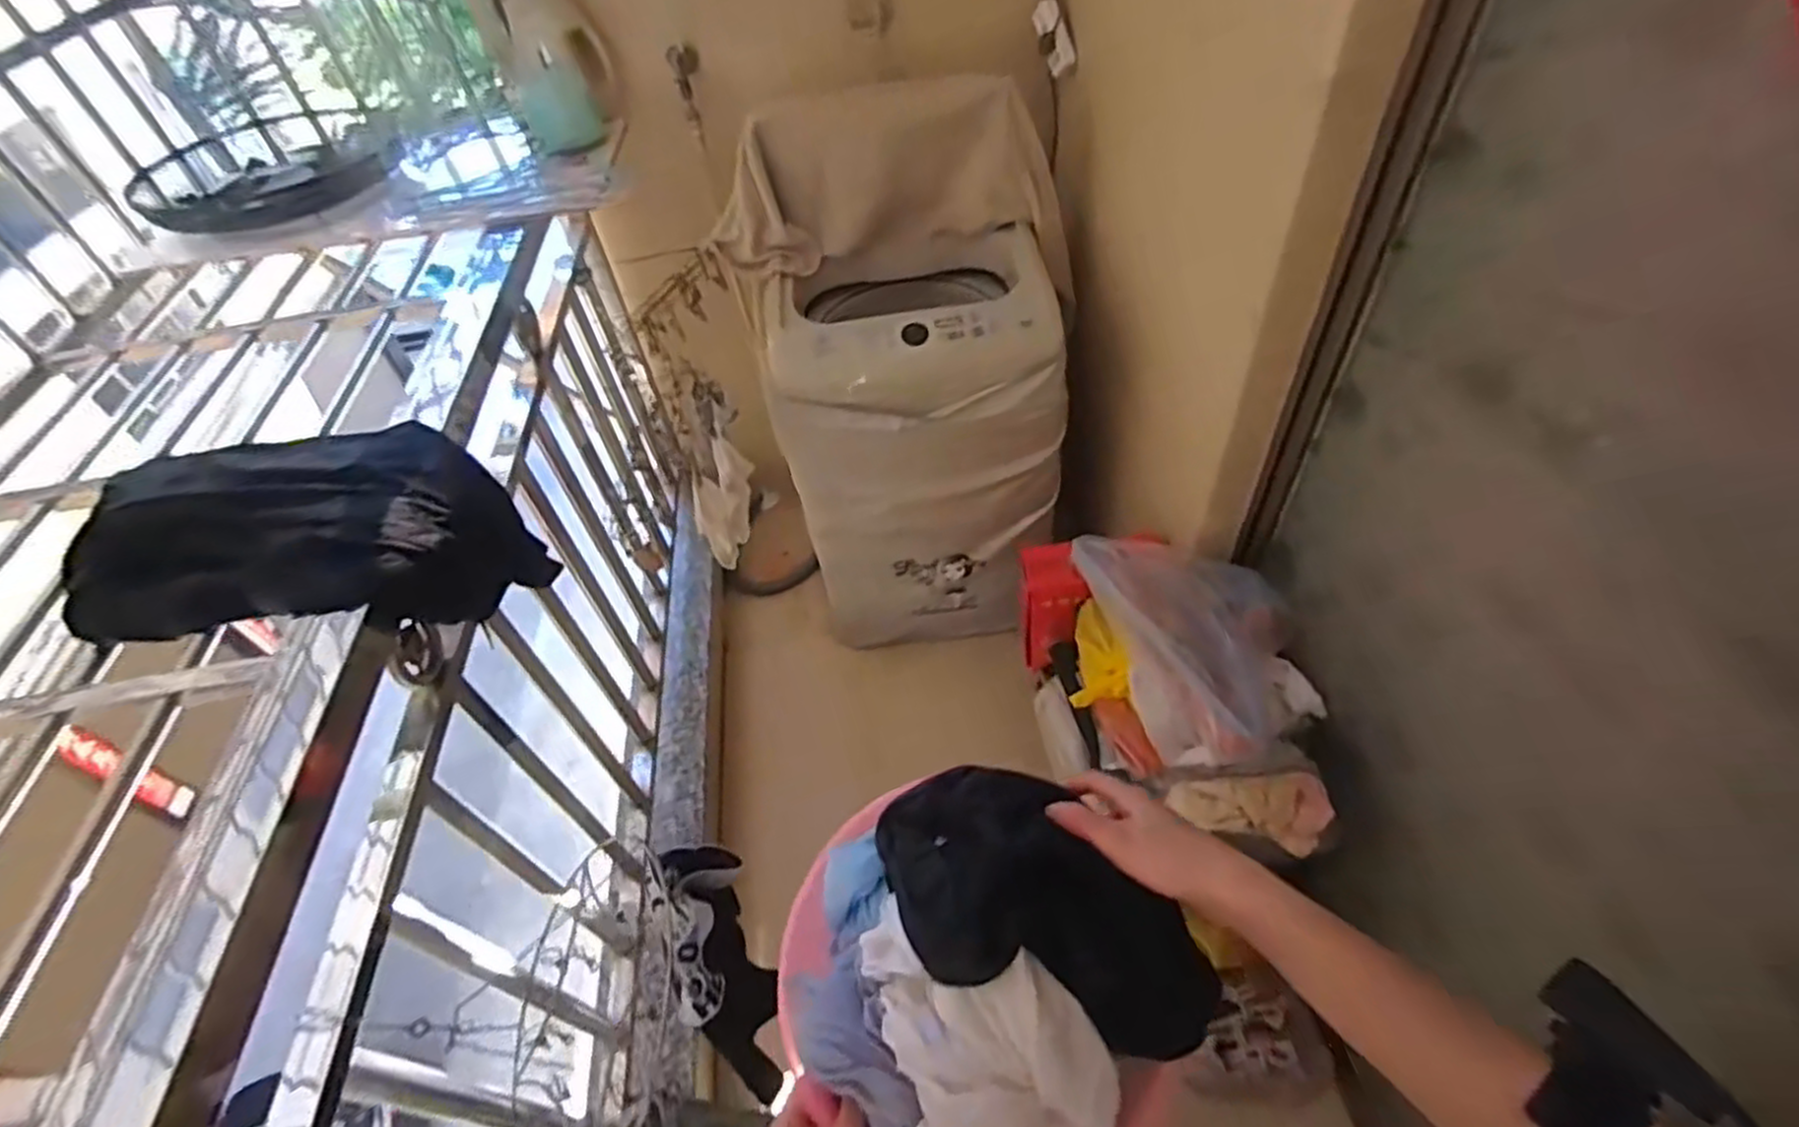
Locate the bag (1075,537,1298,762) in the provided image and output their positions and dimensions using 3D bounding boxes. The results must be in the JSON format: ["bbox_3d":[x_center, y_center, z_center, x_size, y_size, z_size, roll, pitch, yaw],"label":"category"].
[{"bbox_3d":[0.463,0.102,1.228,0.244,0.113,0.417,-9,49,-6],"label":"bag"}]

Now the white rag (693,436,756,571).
[{"bbox_3d":[-0.301,-0.098,1.365,0.049,0.217,0.127,15,51,14],"label":"white rag"}]

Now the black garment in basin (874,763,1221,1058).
[{"bbox_3d":[0.096,0.223,0.501,0.229,0.065,0.128,31,55,8],"label":"black garment in basin"}]

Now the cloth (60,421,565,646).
[{"bbox_3d":[-0.617,-0.016,0.833,0.375,0.151,0.235,-20,51,-15],"label":"cloth"}]

